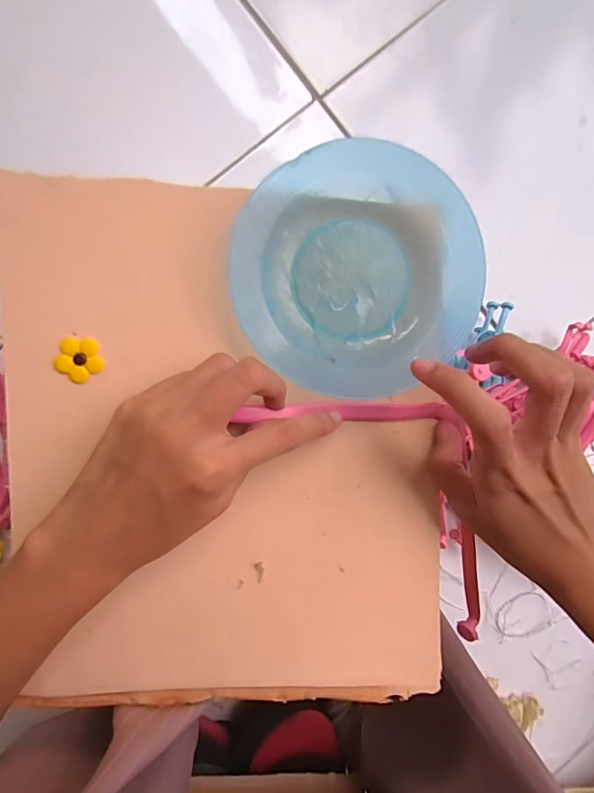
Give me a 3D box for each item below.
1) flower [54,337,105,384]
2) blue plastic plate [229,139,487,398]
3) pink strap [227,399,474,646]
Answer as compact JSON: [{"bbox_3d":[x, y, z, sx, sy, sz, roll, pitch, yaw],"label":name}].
[{"bbox_3d":[-0.118,-0.021,0.235,0.023,0.004,0.023,0,91,-5],"label":"flower"},{"bbox_3d":[0.033,-0.065,0.235,0.128,0.022,0.122,0,91,-5],"label":"blue plastic plate"},{"bbox_3d":[0.066,0.064,0.255,0.096,0.019,0.206,-36,103,-3],"label":"pink strap"}]

